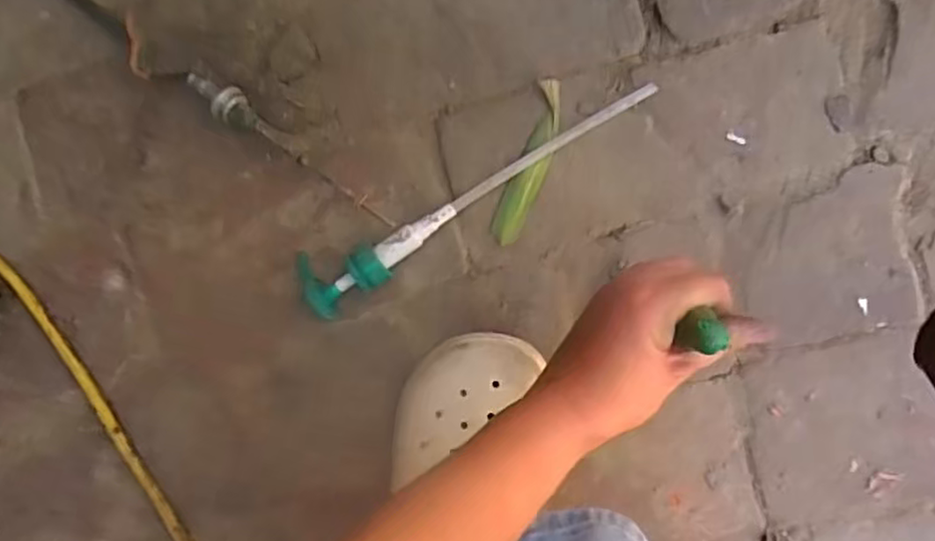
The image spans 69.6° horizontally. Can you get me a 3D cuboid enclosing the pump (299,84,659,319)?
[{"bbox_3d":[0.004,-0.059,0.474,0.282,0.029,0.045,-33,87,3],"label":"pump"}]

